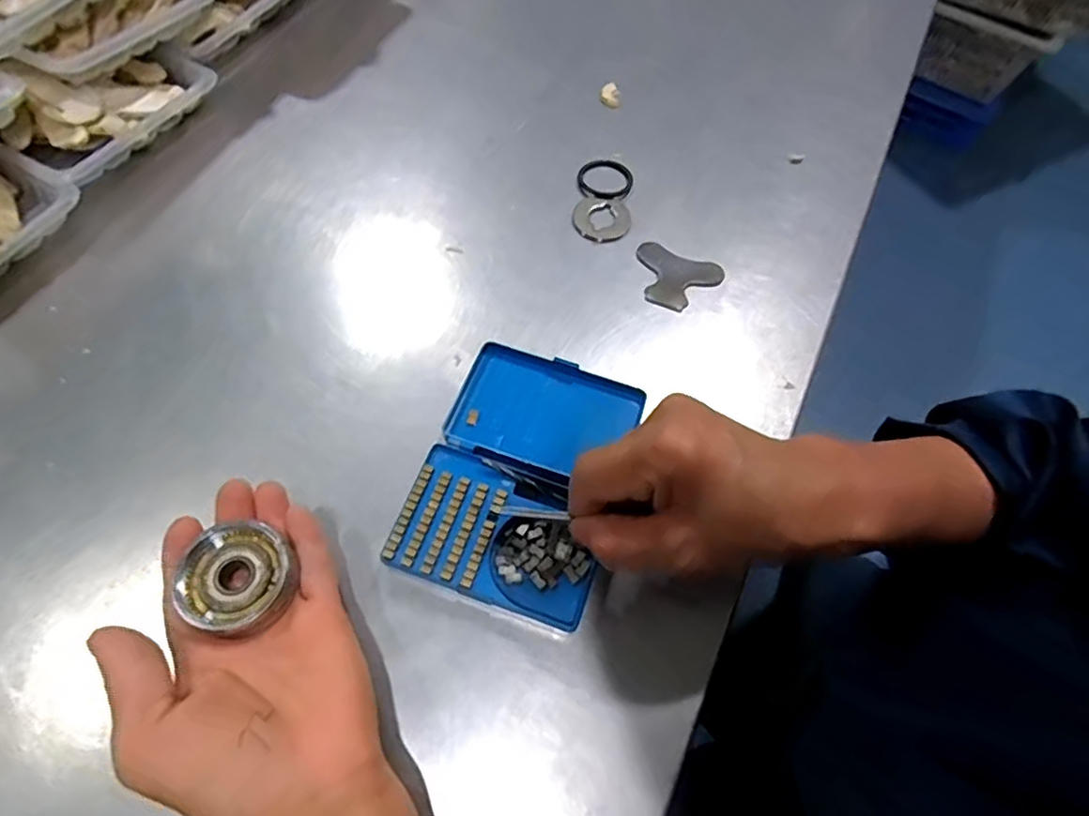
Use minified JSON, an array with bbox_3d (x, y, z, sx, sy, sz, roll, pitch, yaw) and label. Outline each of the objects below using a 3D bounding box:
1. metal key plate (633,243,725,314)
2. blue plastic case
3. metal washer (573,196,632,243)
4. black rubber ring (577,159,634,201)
[{"bbox_3d":[0.088,-0.089,0.414,0.059,0.007,0.047,25,64,9],"label":"metal key plate"},{"bbox_3d":[-0.011,0.035,0.334,0.102,0.024,0.148,19,64,6],"label":"blue plastic case"},{"bbox_3d":[0.042,-0.136,0.436,0.041,0.008,0.038,2,68,-6],"label":"metal washer"},{"bbox_3d":[0.046,-0.174,0.454,0.039,0.005,0.040,1,63,-3],"label":"black rubber ring"}]

